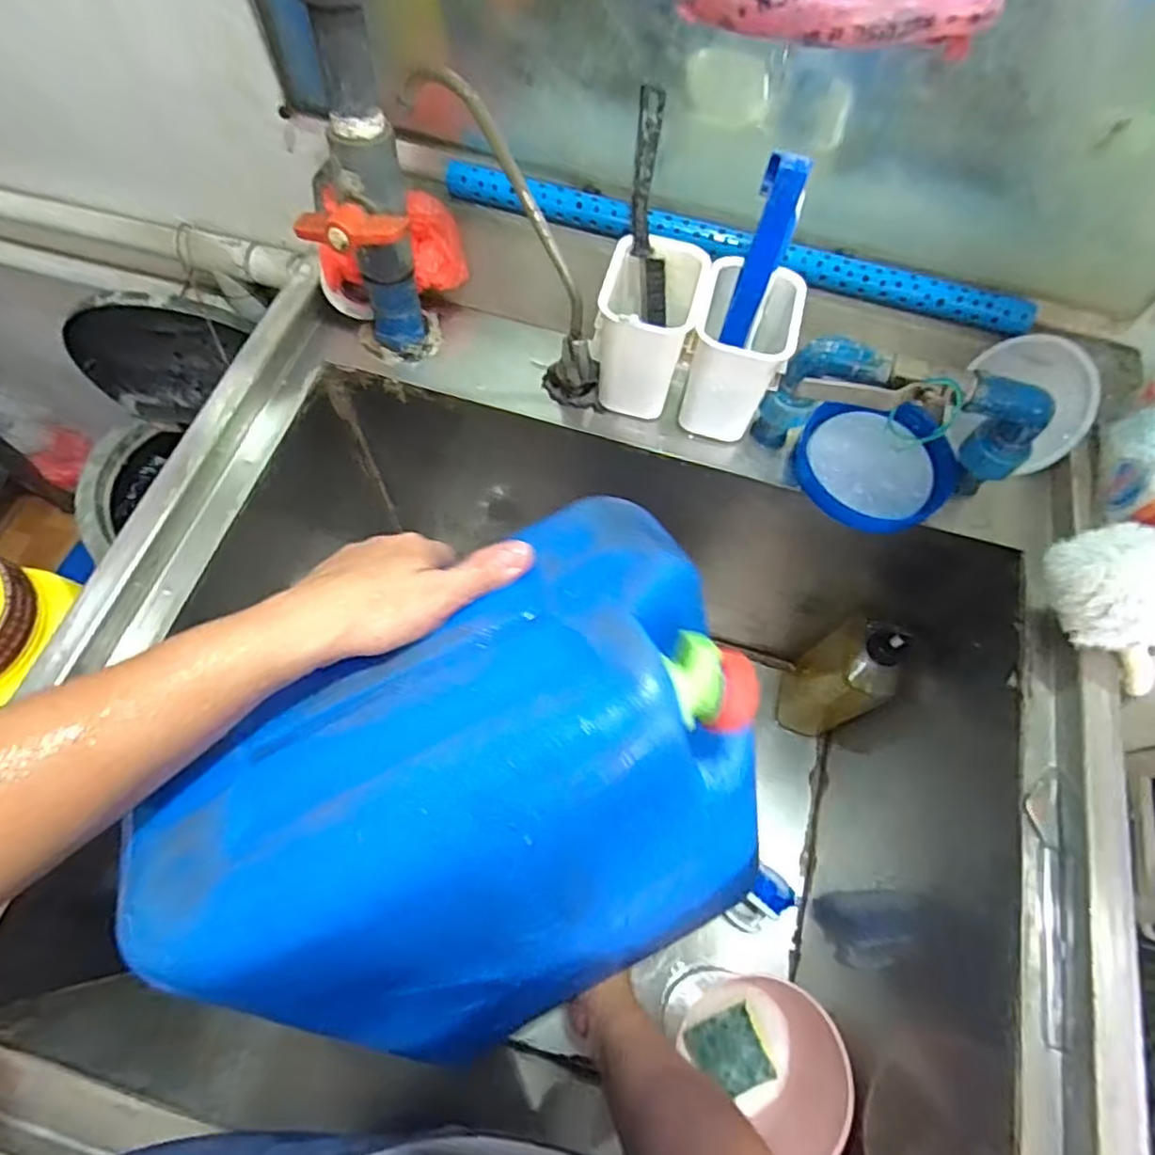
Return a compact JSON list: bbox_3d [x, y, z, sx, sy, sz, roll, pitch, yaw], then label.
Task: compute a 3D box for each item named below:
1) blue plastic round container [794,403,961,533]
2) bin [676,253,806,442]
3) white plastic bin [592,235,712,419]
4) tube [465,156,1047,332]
[{"bbox_3d":[0.241,-0.093,0.523,0.121,0.050,0.095,27,68,9],"label":"blue plastic round container"},{"bbox_3d":[0.123,-0.173,0.516,0.072,0.113,0.081,16,67,4],"label":"bin"},{"bbox_3d":[0.052,-0.190,0.517,0.072,0.109,0.099,16,67,4],"label":"white plastic bin"},{"bbox_3d":[0.124,-0.269,0.530,0.477,0.023,0.025,17,67,4],"label":"tube"}]

